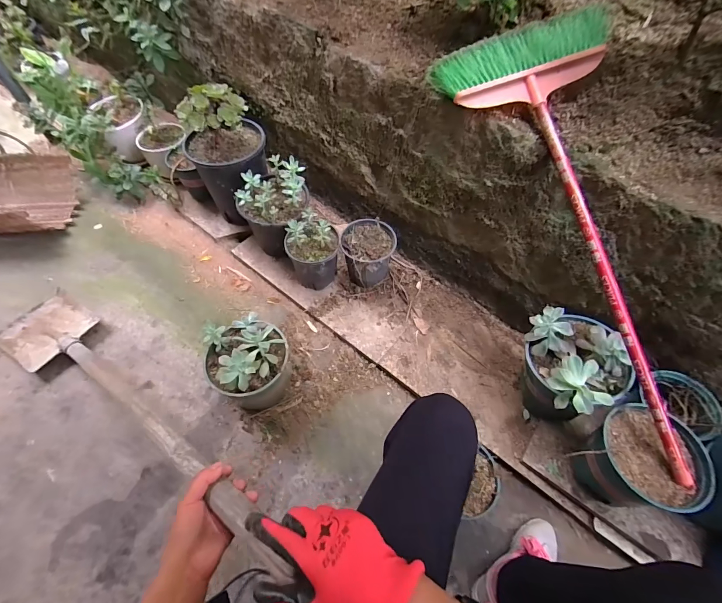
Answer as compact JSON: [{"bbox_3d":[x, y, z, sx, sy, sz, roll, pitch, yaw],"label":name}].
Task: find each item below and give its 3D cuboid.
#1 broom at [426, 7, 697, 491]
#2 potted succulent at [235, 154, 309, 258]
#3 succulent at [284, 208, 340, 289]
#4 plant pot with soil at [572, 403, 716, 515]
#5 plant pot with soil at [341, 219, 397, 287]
[{"bbox_3d":[0.411,-0.115,0.652,0.317,0.086,0.885,-12,83,-6],"label":"broom"},{"bbox_3d":[-0.243,-0.272,1.040,0.182,0.258,0.178,0,58,0],"label":"potted succulent"},{"bbox_3d":[-0.134,-0.140,1.000,0.140,0.255,0.123,-8,58,-6],"label":"succulent"},{"bbox_3d":[0.530,0.311,0.674,0.142,0.184,0.170,-17,60,-11],"label":"plant pot with soil"},{"bbox_3d":[0.022,-0.139,1.046,0.149,0.167,0.154,0,58,0],"label":"plant pot with soil"}]

